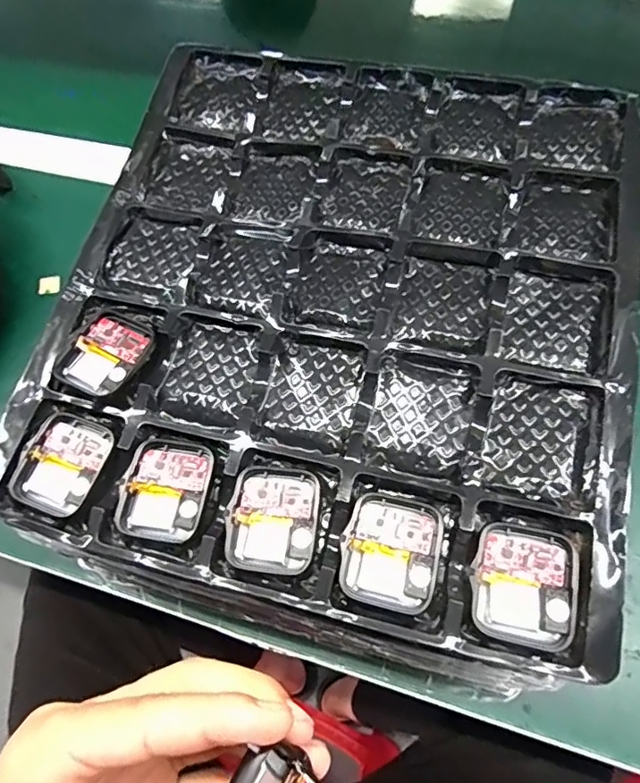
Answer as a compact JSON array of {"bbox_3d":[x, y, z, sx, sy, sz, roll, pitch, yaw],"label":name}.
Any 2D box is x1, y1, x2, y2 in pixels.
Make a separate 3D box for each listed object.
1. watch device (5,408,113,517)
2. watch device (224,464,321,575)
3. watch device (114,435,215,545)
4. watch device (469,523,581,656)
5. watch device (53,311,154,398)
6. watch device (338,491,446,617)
[{"bbox_3d":[-0.115,0.033,0.235,0.036,0.011,0.044,16,69,11],"label":"watch device"},{"bbox_3d":[-0.019,0.053,0.219,0.036,0.008,0.043,4,67,6],"label":"watch device"},{"bbox_3d":[-0.066,0.042,0.226,0.037,0.006,0.044,10,68,8],"label":"watch device"},{"bbox_3d":[0.078,0.074,0.199,0.036,0.011,0.042,11,68,9],"label":"watch device"},{"bbox_3d":[-0.102,-0.018,0.248,0.036,0.004,0.041,27,71,15],"label":"watch device"},{"bbox_3d":[0.028,0.064,0.209,0.037,0.007,0.043,17,69,11],"label":"watch device"}]

